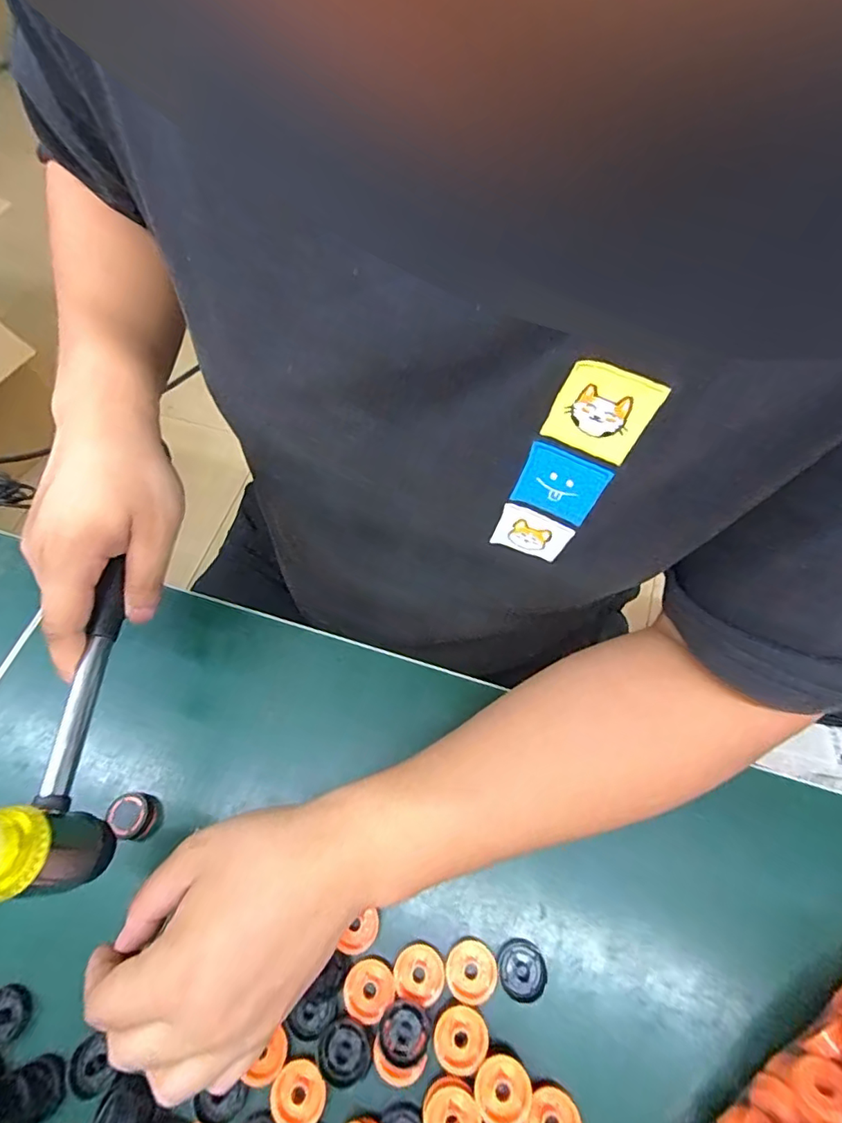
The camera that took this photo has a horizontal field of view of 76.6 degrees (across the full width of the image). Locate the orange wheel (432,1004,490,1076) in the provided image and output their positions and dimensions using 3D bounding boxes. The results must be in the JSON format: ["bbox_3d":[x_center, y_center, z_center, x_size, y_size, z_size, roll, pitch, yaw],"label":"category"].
[{"bbox_3d":[0.019,0.233,0.260,0.025,0.004,0.025,-1,61,1],"label":"orange wheel"}]

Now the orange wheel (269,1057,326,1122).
[{"bbox_3d":[-0.059,0.258,0.258,0.026,0.005,0.025,-1,61,1],"label":"orange wheel"}]

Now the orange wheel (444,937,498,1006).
[{"bbox_3d":[0.026,0.212,0.276,0.025,0.005,0.026,-1,61,1],"label":"orange wheel"}]

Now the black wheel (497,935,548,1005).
[{"bbox_3d":[0.052,0.212,0.277,0.025,0.004,0.025,26,65,15],"label":"black wheel"}]

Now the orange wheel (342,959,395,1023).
[{"bbox_3d":[-0.027,0.220,0.275,0.024,0.005,0.025,-1,61,1],"label":"orange wheel"}]

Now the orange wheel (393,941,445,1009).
[{"bbox_3d":[-0.001,0.214,0.277,0.026,0.006,0.023,19,63,12],"label":"orange wheel"}]

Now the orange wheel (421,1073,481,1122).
[{"bbox_3d":[0.013,0.255,0.243,0.025,0.008,0.027,-1,61,1],"label":"orange wheel"}]

